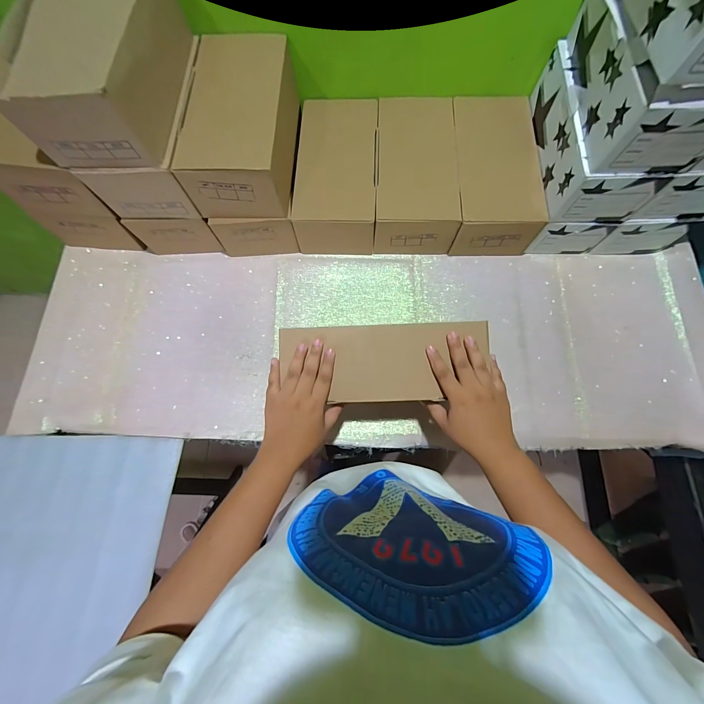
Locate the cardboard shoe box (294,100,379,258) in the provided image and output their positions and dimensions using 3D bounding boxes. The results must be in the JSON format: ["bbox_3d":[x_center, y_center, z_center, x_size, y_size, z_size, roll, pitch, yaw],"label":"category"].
[{"bbox_3d":[-0.025,-0.328,0.591,0.137,0.107,0.263,2,73,1],"label":"cardboard shoe box"}]

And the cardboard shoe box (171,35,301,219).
[{"bbox_3d":[-0.171,-0.357,0.497,0.135,0.097,0.261,2,73,1],"label":"cardboard shoe box"}]

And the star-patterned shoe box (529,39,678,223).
[{"bbox_3d":[0.375,-0.342,0.486,0.120,0.095,0.256,3,73,2],"label":"star-patterned shoe box"}]

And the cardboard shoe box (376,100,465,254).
[{"bbox_3d":[0.116,-0.325,0.586,0.137,0.107,0.271,2,73,1],"label":"cardboard shoe box"}]

